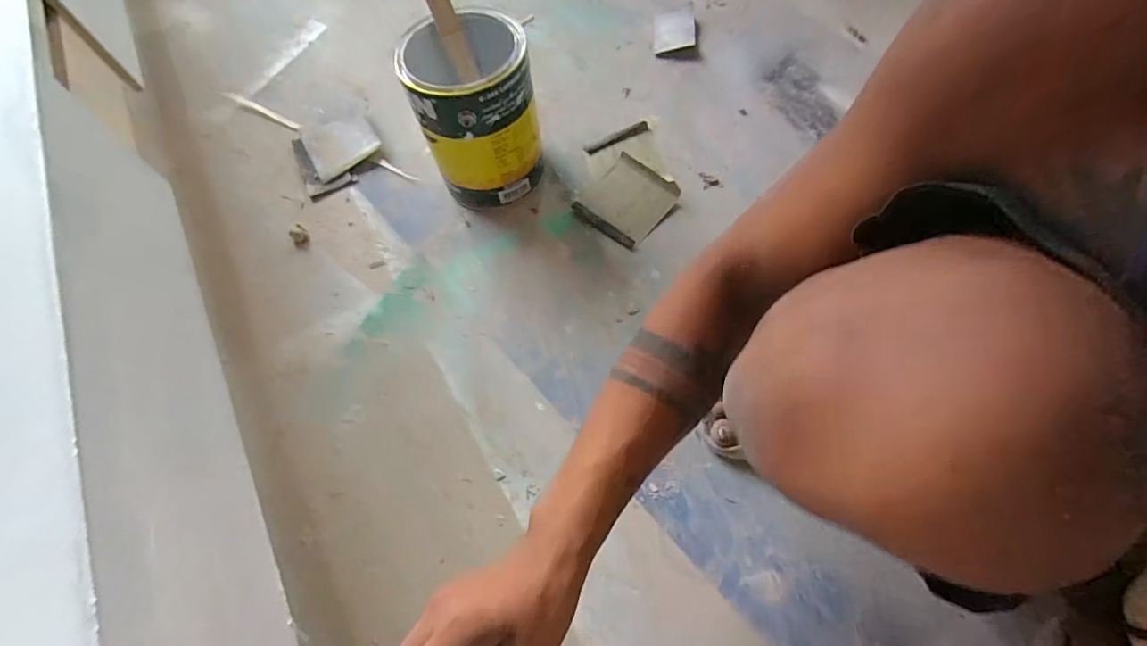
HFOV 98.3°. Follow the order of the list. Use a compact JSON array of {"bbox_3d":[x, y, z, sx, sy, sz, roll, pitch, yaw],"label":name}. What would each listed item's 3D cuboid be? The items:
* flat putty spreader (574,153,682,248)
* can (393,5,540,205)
[{"bbox_3d":[0.079,-0.186,0.739,0.118,0.016,0.131,37,72,18],"label":"flat putty spreader"},{"bbox_3d":[-0.131,-0.282,0.694,0.149,0.209,0.147,-1,65,2],"label":"can"}]

